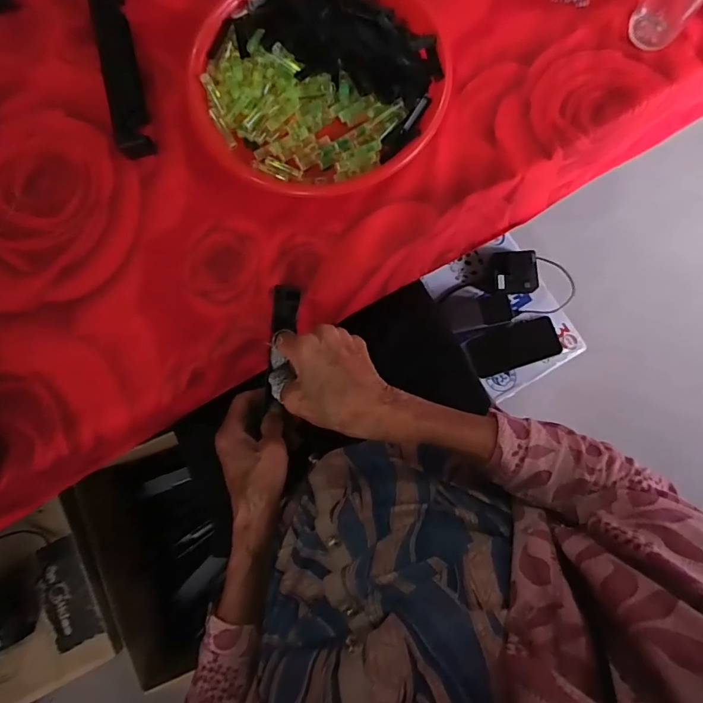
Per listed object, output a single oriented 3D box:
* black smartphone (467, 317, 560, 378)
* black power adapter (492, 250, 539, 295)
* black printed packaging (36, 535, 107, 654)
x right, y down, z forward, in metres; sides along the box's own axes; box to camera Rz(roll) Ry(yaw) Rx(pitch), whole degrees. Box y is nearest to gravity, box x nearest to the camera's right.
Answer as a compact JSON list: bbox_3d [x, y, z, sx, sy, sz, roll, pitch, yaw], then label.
[{"bbox_3d":[0.287,-0.008,0.803,0.155,0.011,0.074,-17,81,-1],"label":"black smartphone"},{"bbox_3d":[0.290,-0.137,0.809,0.073,0.035,0.075,-3,81,1],"label":"black power adapter"},{"bbox_3d":[-0.408,0.345,0.655,0.062,0.013,0.143,-24,82,-2],"label":"black printed packaging"}]

